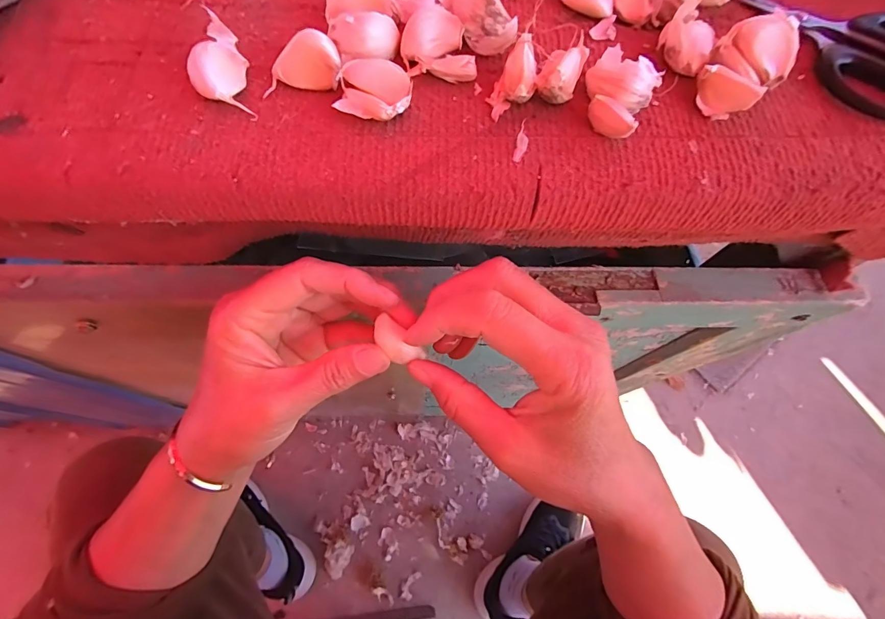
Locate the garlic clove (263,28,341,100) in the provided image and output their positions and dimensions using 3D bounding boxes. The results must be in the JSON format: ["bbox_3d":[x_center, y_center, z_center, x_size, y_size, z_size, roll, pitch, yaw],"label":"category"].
[{"bbox_3d":[-0.065,-0.112,0.184,0.035,0.018,0.016,-6,66,-6],"label":"garlic clove"}]

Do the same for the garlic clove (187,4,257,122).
[{"bbox_3d":[-0.100,-0.107,0.178,0.021,0.024,0.035,-10,66,-7],"label":"garlic clove"}]

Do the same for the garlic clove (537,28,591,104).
[{"bbox_3d":[0.056,-0.111,0.188,0.017,0.022,0.035,21,66,7],"label":"garlic clove"}]

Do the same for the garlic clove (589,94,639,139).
[{"bbox_3d":[0.076,-0.086,0.184,0.008,0.013,0.023,-40,73,-19],"label":"garlic clove"}]

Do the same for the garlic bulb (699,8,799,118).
[{"bbox_3d":[0.142,-0.114,0.190,0.046,0.025,0.032,-38,72,-18],"label":"garlic bulb"}]

